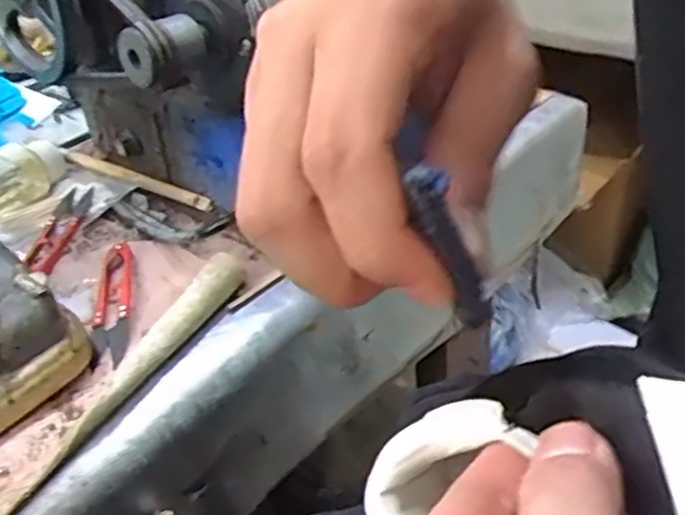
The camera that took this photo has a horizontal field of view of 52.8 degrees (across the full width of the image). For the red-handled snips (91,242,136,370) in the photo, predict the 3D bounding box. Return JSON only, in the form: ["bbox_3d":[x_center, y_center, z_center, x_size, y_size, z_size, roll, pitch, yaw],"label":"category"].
[{"bbox_3d":[-0.140,0.025,0.415,0.023,0.015,0.096,-9,34,-6],"label":"red-handled snips"}]

